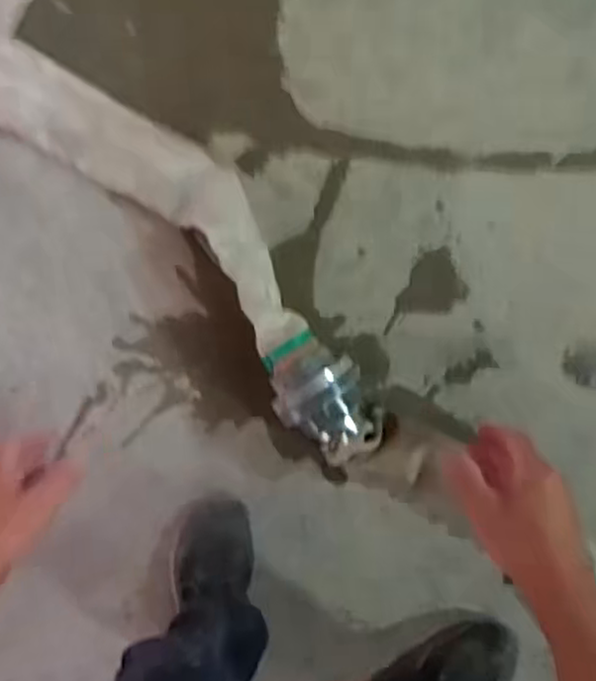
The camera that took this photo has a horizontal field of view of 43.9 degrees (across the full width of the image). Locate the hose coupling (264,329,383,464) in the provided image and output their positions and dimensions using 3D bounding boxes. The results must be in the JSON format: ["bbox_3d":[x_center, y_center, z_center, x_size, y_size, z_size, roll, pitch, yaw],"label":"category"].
[{"bbox_3d":[0.030,0.066,0.892,0.100,0.089,0.152,-28,92,5],"label":"hose coupling"}]

